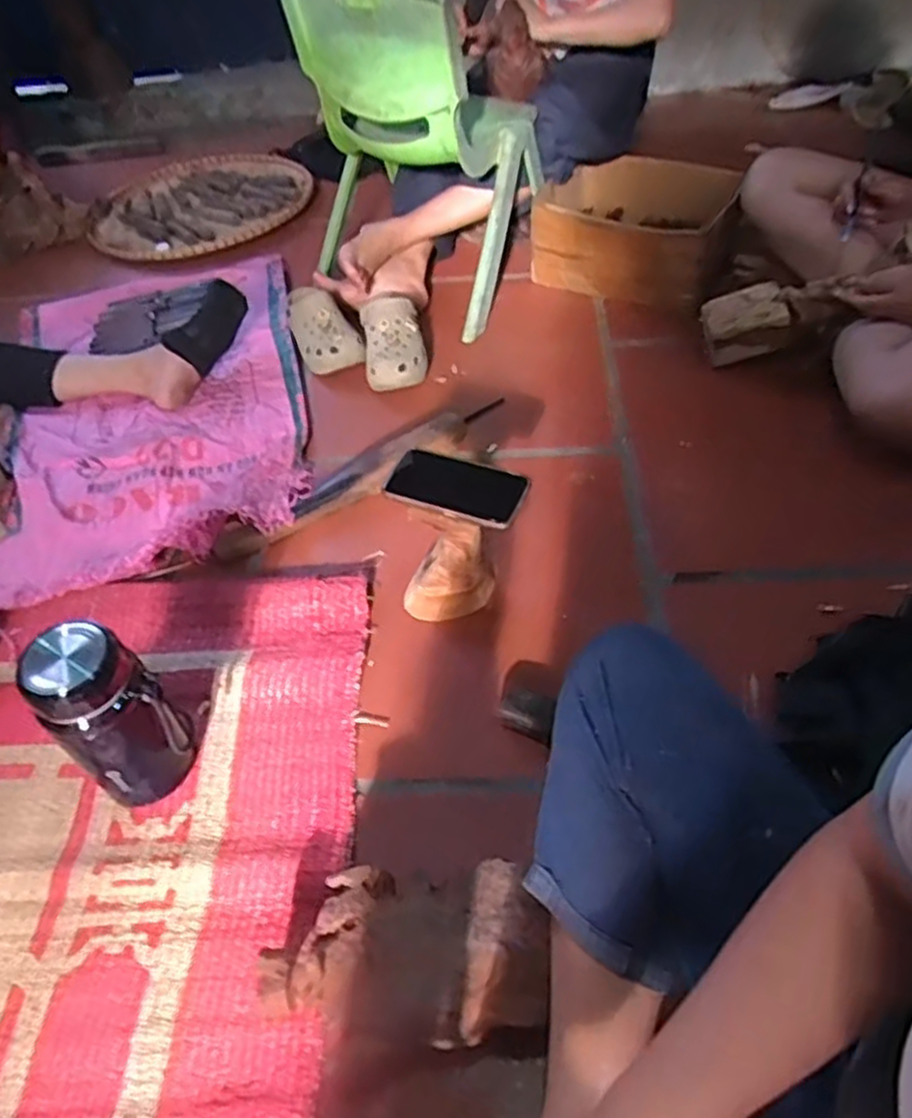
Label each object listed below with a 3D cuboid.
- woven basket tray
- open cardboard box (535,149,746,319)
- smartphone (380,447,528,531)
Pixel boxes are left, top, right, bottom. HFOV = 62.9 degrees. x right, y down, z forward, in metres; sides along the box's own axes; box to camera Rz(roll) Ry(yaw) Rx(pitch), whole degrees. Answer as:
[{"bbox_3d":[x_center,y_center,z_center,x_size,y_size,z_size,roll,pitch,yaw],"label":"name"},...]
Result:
[{"bbox_3d":[-0.572,-0.808,1.657,0.479,0.049,0.446,-36,55,-23],"label":"woven basket tray"},{"bbox_3d":[0.330,-0.579,1.323,0.309,0.166,0.280,25,56,25],"label":"open cardboard box"},{"bbox_3d":[0.003,-0.080,0.791,0.141,0.015,0.075,20,58,11],"label":"smartphone"}]

